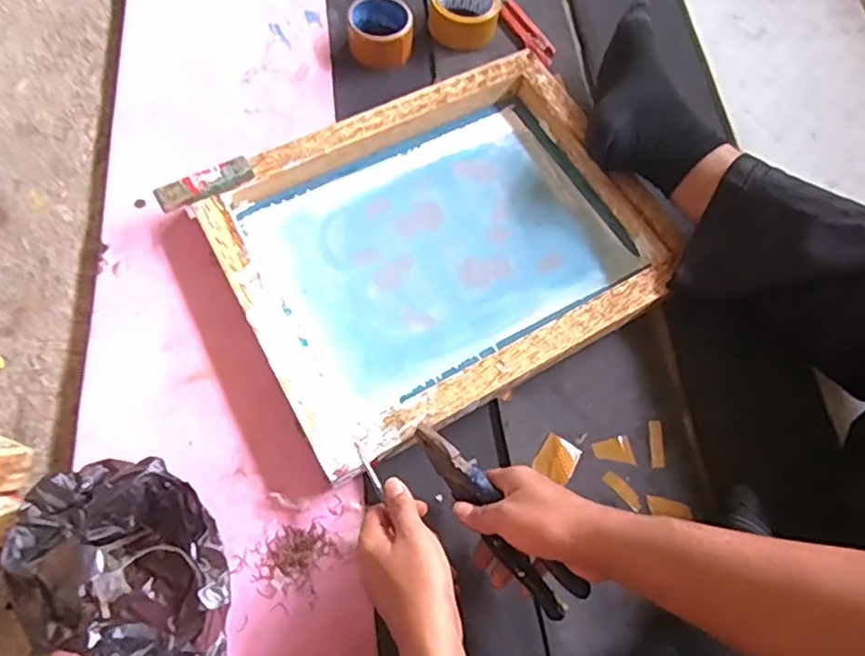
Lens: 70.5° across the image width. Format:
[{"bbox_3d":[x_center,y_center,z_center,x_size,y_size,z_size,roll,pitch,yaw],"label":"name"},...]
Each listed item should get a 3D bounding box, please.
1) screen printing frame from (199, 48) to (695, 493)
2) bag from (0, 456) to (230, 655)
[{"bbox_3d":[0.010,-0.099,0.686,0.446,0.046,0.361,-28,71,-14],"label":"screen printing frame"},{"bbox_3d":[-0.251,0.194,0.507,0.193,0.134,0.149,19,68,5],"label":"bag"}]

